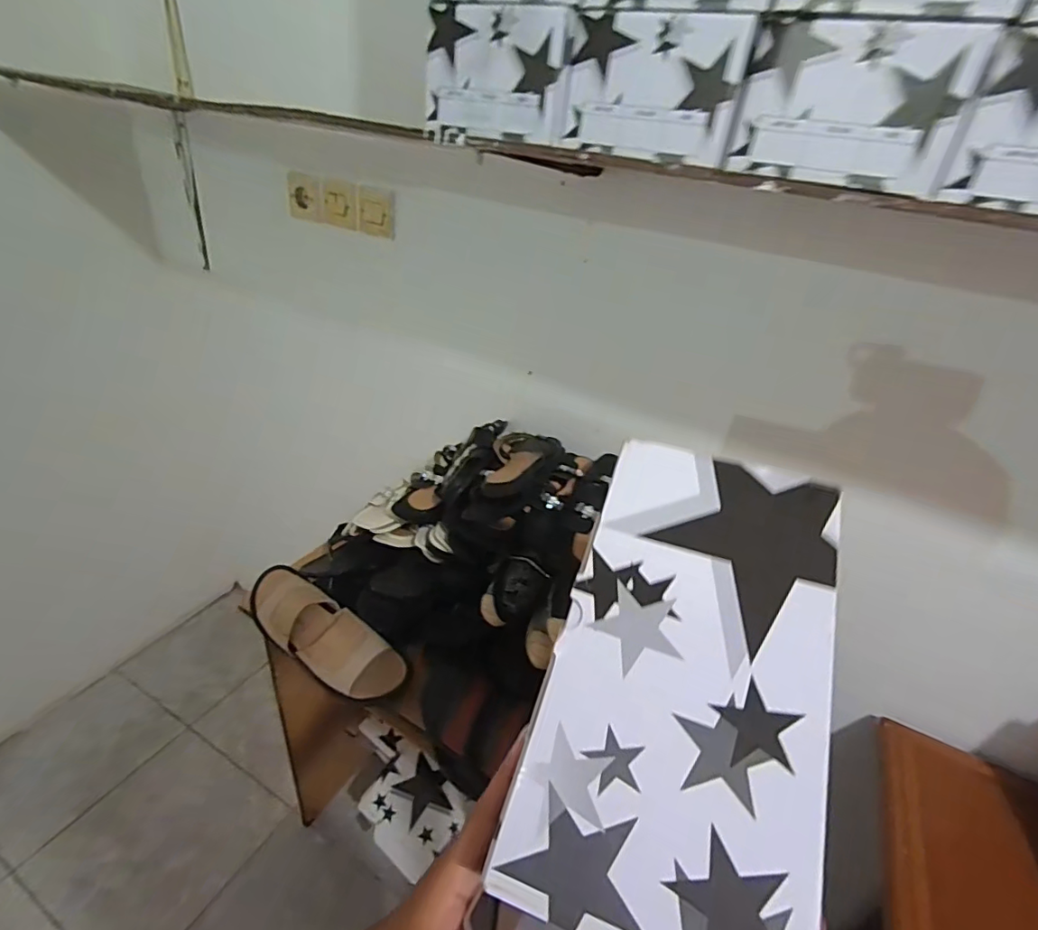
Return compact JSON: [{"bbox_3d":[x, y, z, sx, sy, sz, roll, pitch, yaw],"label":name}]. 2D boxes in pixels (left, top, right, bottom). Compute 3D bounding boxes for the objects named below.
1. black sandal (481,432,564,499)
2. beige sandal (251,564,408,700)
[{"bbox_3d":[0.003,-0.009,0.842,0.107,0.060,0.226,11,22,10],"label":"black sandal"},{"bbox_3d":[-0.322,0.261,0.868,0.335,0.054,0.110,25,39,28],"label":"beige sandal"}]

